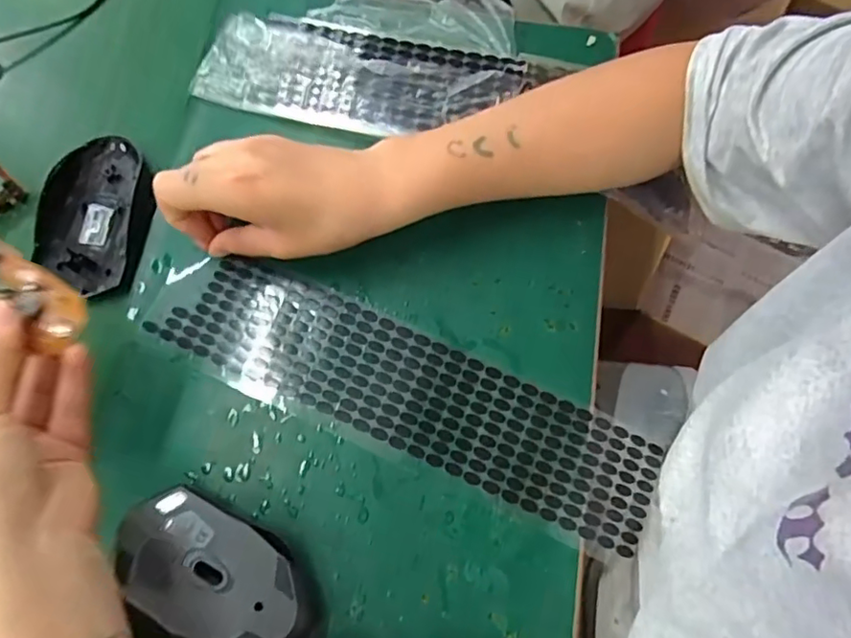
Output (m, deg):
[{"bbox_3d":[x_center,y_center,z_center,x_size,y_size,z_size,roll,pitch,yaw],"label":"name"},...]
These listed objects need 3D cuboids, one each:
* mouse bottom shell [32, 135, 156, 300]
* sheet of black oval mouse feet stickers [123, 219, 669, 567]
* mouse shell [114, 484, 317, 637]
[{"bbox_3d":[-0.218,-0.072,0.387,0.069,0.026,0.108,4,66,5],"label":"mouse bottom shell"},{"bbox_3d":[-0.023,0.040,0.363,0.345,0.006,0.078,23,76,5],"label":"sheet of black oval mouse feet stickers"},{"bbox_3d":[-0.111,0.139,0.314,0.111,0.031,0.060,25,70,13],"label":"mouse shell"}]

